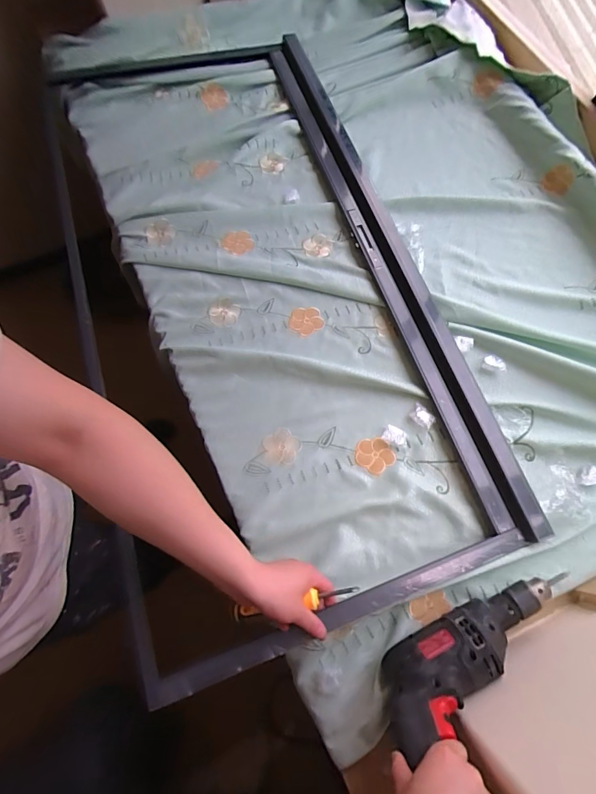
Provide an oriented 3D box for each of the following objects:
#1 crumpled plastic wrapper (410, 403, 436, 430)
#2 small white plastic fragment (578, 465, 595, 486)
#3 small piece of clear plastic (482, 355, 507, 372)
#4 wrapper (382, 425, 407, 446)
[{"bbox_3d":[0.211,0.032,0.645,0.039,0.004,0.029,36,77,11],"label":"crumpled plastic wrapper"},{"bbox_3d":[0.467,0.125,0.610,0.037,0.010,0.031,2,73,1],"label":"small white plastic fragment"},{"bbox_3d":[0.346,-0.058,0.676,0.038,0.012,0.025,14,74,5],"label":"small piece of clear plastic"},{"bbox_3d":[0.161,0.064,0.635,0.038,0.010,0.029,24,75,8],"label":"wrapper"}]

